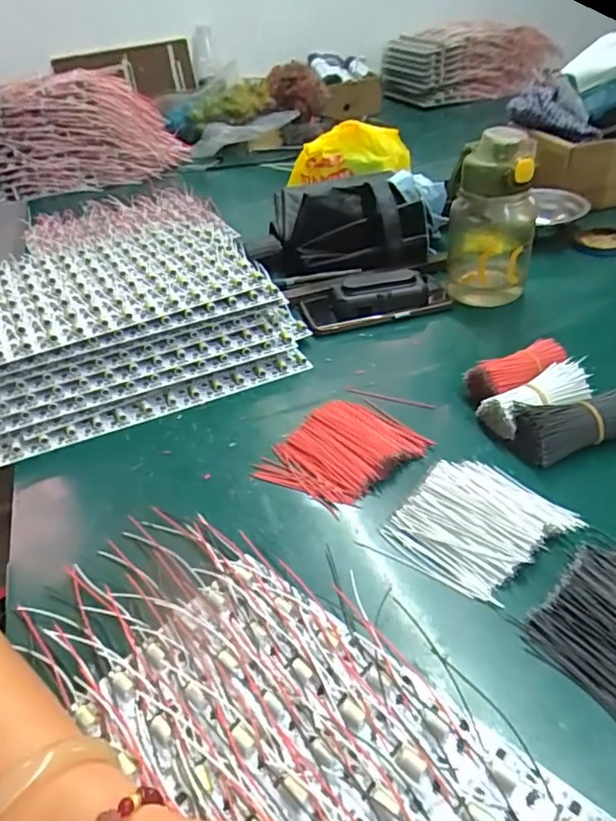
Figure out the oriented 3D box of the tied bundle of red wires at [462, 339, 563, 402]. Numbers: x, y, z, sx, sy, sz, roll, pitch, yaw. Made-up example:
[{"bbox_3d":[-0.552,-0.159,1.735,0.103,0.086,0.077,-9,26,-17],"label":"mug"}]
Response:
[{"bbox_3d":[0.185,-0.034,0.484,0.087,0.030,0.036,-18,41,-15],"label":"tied bundle of red wires"}]

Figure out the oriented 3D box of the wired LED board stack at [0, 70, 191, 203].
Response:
[{"bbox_3d":[-0.476,-0.548,1.100,0.421,0.187,0.160,-8,44,0],"label":"wired LED board stack"}]

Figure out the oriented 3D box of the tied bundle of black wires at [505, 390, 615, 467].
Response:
[{"bbox_3d":[0.207,0.009,0.429,0.096,0.034,0.044,-12,38,-10],"label":"tied bundle of black wires"}]

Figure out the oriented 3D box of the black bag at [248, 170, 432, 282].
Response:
[{"bbox_3d":[0.037,-0.231,0.703,0.225,0.103,0.104,1,38,6],"label":"black bag"}]

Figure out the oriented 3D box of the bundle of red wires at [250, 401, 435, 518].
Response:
[{"bbox_3d":[0.027,0.030,0.441,0.091,0.016,0.117,30,50,35],"label":"bundle of red wires"}]

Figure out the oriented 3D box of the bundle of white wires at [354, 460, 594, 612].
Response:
[{"bbox_3d":[0.112,0.074,0.369,0.108,0.016,0.090,-34,47,-30],"label":"bundle of white wires"}]

